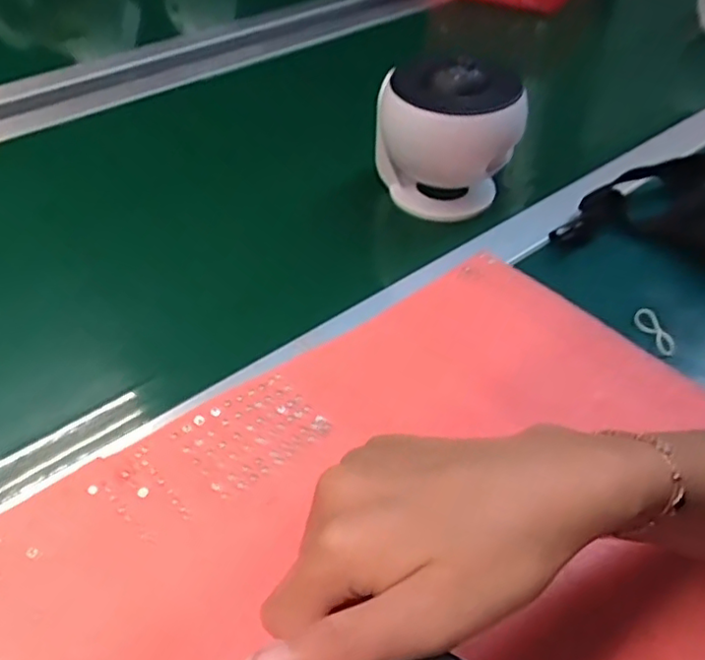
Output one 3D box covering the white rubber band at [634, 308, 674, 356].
[{"bbox_3d":[0.216,0.001,0.464,0.019,0.006,0.037,-22,69,-22],"label":"white rubber band"}]

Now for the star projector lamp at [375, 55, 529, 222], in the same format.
[{"bbox_3d":[0.079,-0.166,0.559,0.115,0.125,0.107,8,49,2],"label":"star projector lamp"}]

